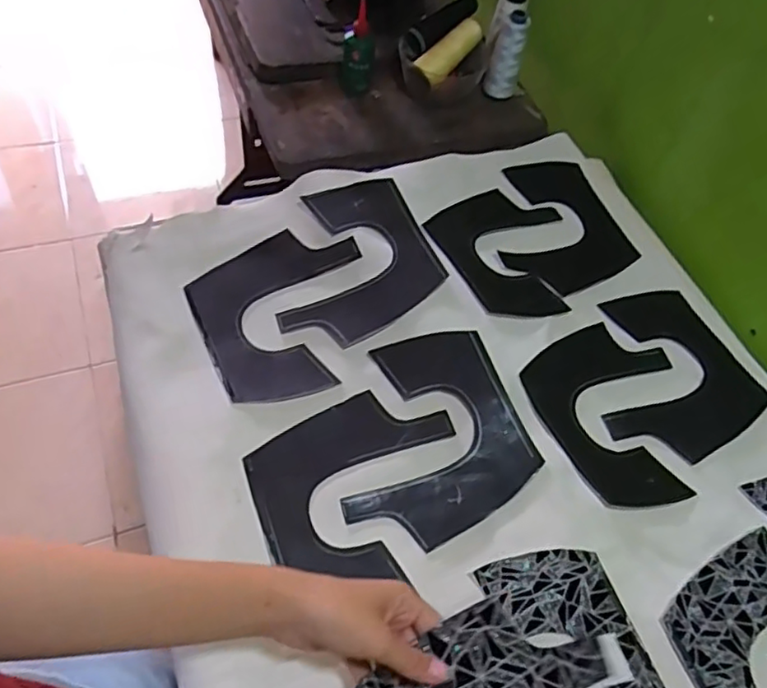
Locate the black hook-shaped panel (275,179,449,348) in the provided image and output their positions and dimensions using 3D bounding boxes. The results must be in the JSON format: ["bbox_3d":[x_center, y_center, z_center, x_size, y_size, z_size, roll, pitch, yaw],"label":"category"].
[{"bbox_3d":[-0.039,-0.087,0.657,0.170,0.013,0.181,-25,64,-1],"label":"black hook-shaped panel"}]

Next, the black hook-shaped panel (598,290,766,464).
[{"bbox_3d":[0.280,0.028,0.637,0.175,0.007,0.179,-20,59,-18],"label":"black hook-shaped panel"}]

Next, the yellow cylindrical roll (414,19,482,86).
[{"bbox_3d":[0.092,-0.395,0.850,0.107,0.038,0.033,-43,67,-10],"label":"yellow cylindrical roll"}]

